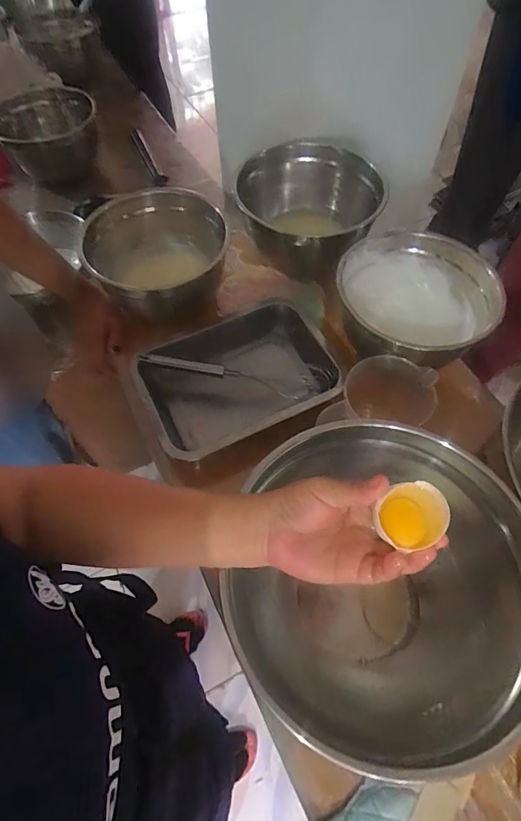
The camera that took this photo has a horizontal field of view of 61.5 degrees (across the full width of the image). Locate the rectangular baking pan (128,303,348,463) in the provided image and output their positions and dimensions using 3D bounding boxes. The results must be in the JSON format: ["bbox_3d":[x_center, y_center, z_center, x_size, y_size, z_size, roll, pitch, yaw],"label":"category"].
[{"bbox_3d":[-0.024,-0.036,0.630,0.273,0.086,0.192,-23,61,-12],"label":"rectangular baking pan"}]

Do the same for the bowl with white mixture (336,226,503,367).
[{"bbox_3d":[0.209,-0.151,0.612,0.205,0.116,0.187,2,58,2],"label":"bowl with white mixture"}]

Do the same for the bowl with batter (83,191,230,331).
[{"bbox_3d":[-0.156,-0.228,0.694,0.192,0.137,0.195,-1,58,1],"label":"bowl with batter"}]

